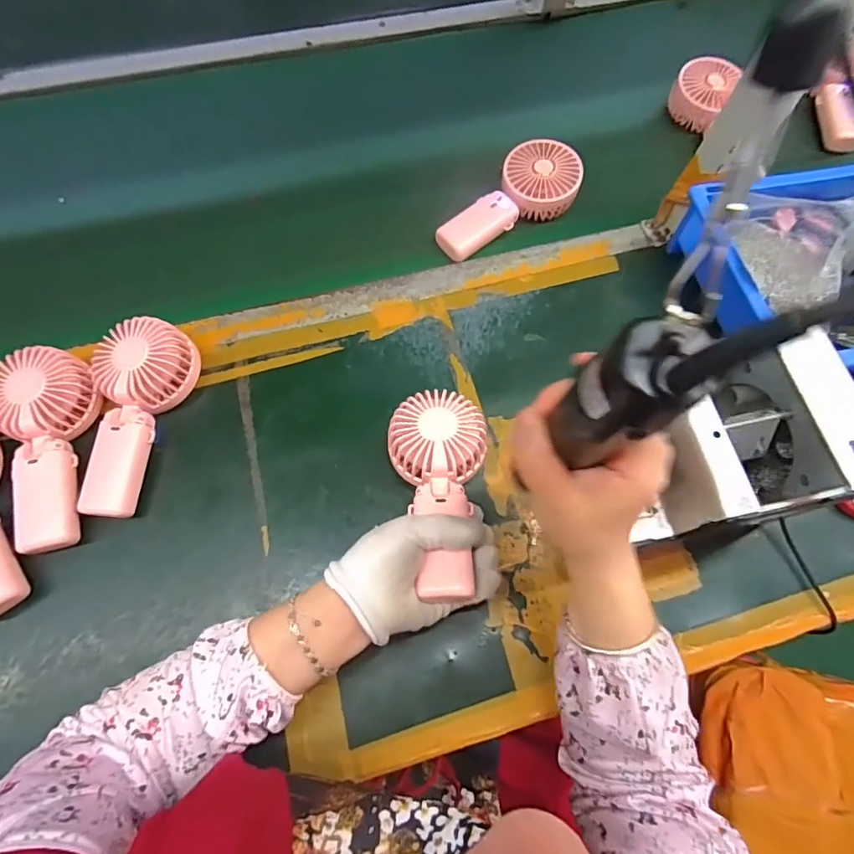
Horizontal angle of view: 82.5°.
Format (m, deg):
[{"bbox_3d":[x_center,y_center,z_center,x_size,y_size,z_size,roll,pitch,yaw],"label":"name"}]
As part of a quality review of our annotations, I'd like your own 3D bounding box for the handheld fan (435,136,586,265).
[{"bbox_3d":[0.088,-0.262,0.554,0.179,0.040,0.082,-27,72,-9],"label":"handheld fan"}]

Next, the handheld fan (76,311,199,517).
[{"bbox_3d":[-0.268,-0.009,0.447,0.081,0.052,0.179,5,70,2],"label":"handheld fan"}]

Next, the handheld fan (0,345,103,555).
[{"bbox_3d":[-0.346,0.018,0.434,0.079,0.054,0.180,-5,70,-2],"label":"handheld fan"}]

